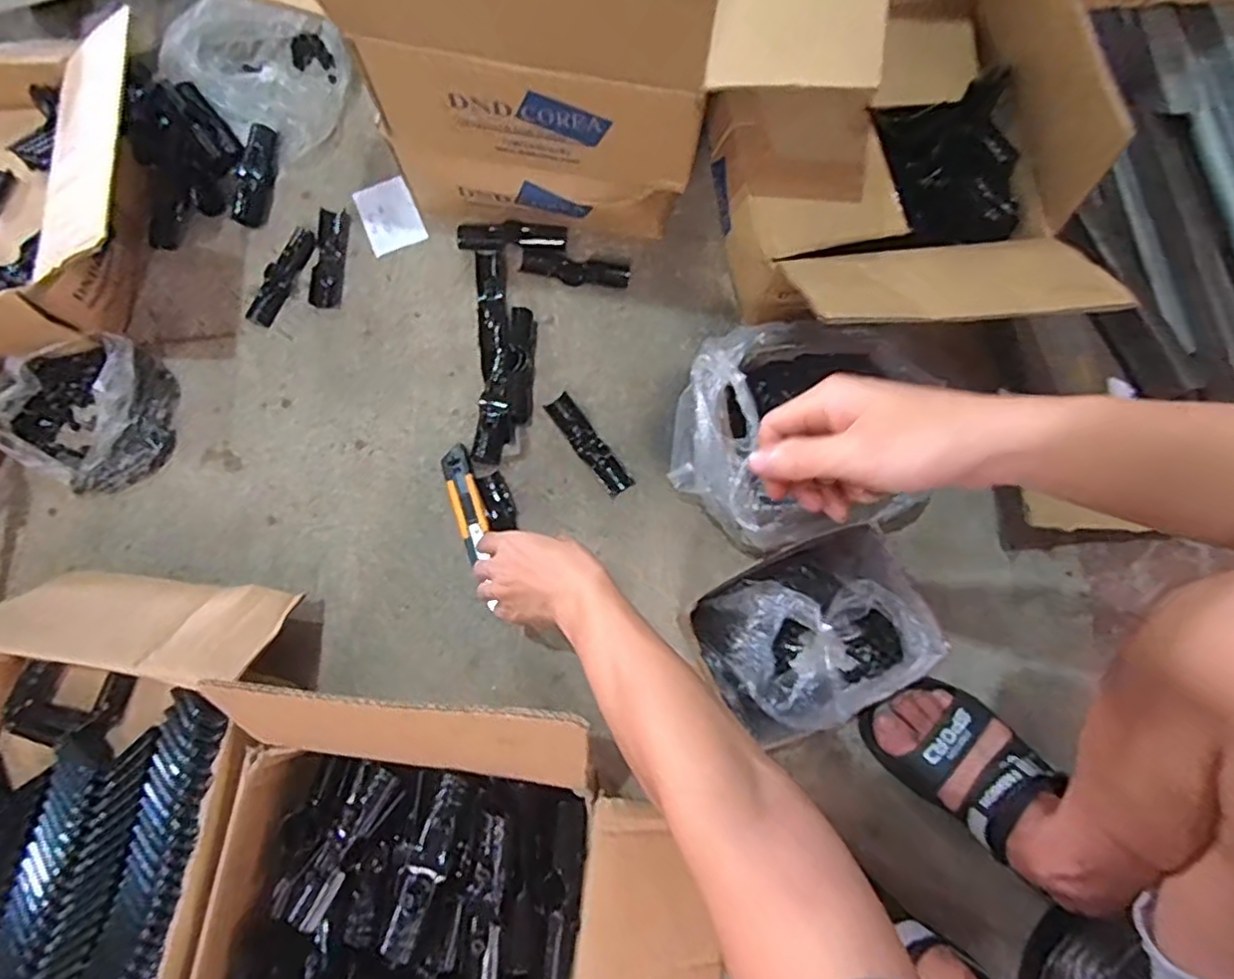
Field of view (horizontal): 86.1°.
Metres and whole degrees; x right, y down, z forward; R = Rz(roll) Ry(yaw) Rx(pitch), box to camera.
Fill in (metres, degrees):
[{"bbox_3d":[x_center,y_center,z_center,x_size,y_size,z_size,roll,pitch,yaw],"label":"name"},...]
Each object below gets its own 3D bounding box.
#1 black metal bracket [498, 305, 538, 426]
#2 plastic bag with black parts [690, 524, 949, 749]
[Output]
[{"bbox_3d":[-0.111,-0.142,0.748,0.035,0.021,0.135,2,76,1],"label":"black metal bracket"},{"bbox_3d":[0.182,0.138,0.637,0.199,0.112,0.147,-24,77,-5],"label":"plastic bag with black parts"}]

